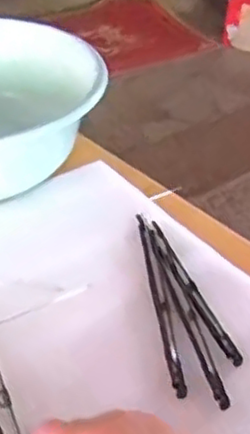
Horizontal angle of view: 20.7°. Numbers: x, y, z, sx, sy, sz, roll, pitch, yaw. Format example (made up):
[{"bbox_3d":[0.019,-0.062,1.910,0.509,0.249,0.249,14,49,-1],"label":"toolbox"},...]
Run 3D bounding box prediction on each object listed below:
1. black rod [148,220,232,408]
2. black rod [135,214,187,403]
[{"bbox_3d":[0.046,0.068,0.543,0.015,0.004,0.200,-6,39,-11],"label":"black rod"},{"bbox_3d":[0.025,0.061,0.552,0.010,0.004,0.200,-4,38,-7],"label":"black rod"}]

